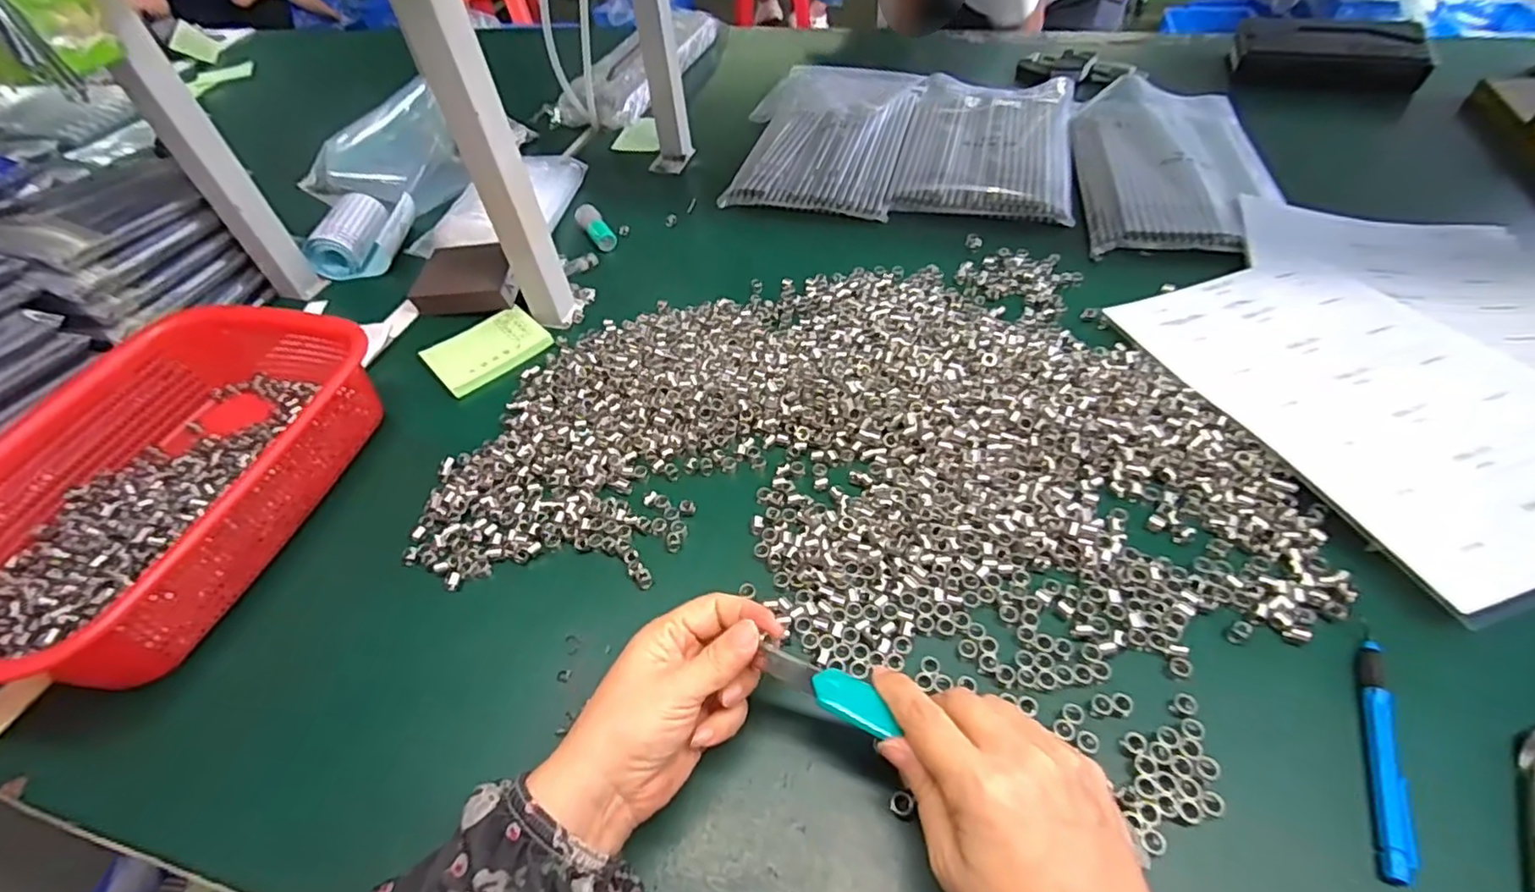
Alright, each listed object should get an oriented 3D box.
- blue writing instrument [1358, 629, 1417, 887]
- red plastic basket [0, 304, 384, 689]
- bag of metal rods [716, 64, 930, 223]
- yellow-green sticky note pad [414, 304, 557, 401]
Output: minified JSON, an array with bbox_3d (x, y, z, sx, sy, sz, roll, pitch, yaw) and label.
[{"bbox_3d":[0.296,0.147,0.311,0.011,0.014,0.118,17,51,20],"label":"blue writing instrument"},{"bbox_3d":[-0.410,0.009,0.456,0.212,0.069,0.303,8,50,13],"label":"red plastic basket"},{"bbox_3d":[0.068,-0.382,0.782,0.202,0.036,0.320,9,49,14],"label":"bag of metal rods"},{"bbox_3d":[-0.245,-0.085,0.569,0.097,0.015,0.071,-34,53,-24],"label":"yellow-green sticky note pad"}]

